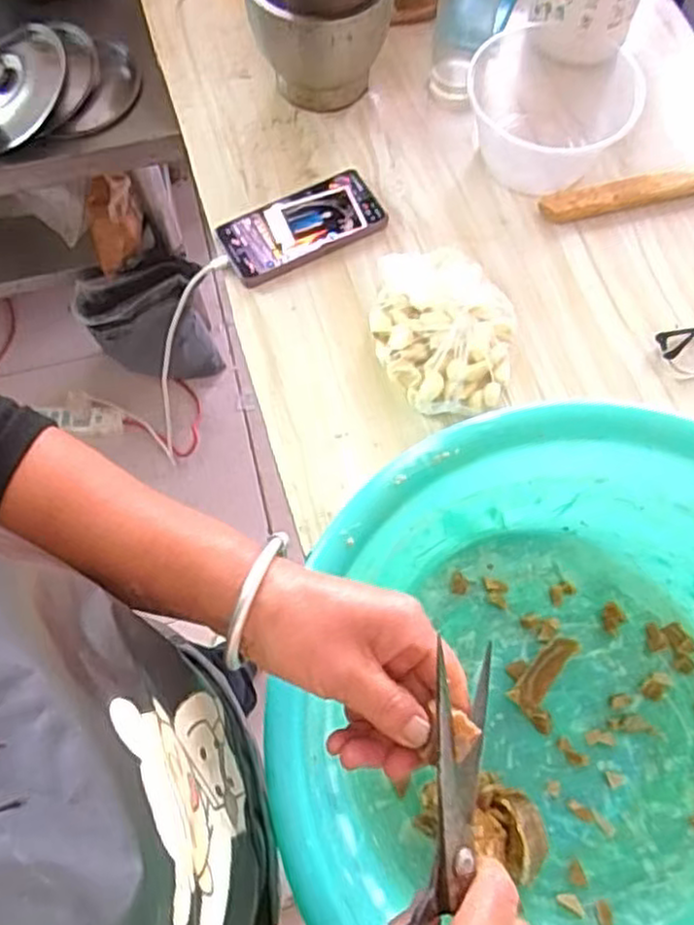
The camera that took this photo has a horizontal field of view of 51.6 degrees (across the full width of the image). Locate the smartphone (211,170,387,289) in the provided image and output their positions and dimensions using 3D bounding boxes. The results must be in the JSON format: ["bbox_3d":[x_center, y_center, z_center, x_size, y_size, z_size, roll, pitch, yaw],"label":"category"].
[{"bbox_3d":[-0.043,-0.234,0.714,0.159,0.011,0.075,-27,71,-9],"label":"smartphone"}]

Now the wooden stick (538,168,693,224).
[{"bbox_3d":[0.289,-0.273,0.724,0.187,0.016,0.031,-13,69,-4],"label":"wooden stick"}]

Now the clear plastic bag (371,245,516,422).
[{"bbox_3d":[0.087,-0.126,0.650,0.127,0.046,0.162,2,69,2],"label":"clear plastic bag"}]

